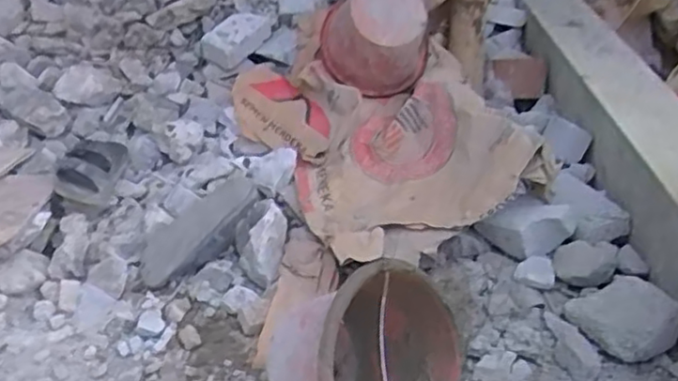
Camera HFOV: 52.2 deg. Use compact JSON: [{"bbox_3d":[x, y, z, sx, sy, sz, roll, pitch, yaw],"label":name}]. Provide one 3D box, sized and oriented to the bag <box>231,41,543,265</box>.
[{"bbox_3d":[0.083,-0.140,1.453,0.492,0.137,0.766,-14,34,-19],"label":"bag"}]

